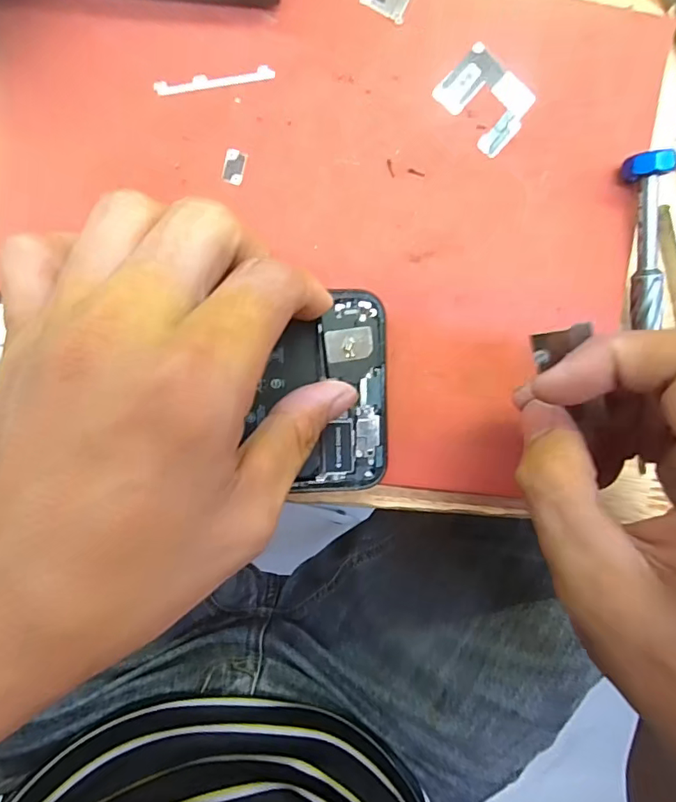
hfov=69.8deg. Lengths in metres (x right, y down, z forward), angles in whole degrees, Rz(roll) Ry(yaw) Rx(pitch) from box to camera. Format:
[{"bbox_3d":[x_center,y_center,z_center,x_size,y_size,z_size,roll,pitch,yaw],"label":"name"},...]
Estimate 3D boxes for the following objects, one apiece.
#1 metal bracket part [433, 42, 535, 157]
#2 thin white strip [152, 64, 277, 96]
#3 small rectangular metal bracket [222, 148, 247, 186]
[{"bbox_3d":[0.057,-0.115,0.184,0.033,0.004,0.027,42,90,-7],"label":"metal bracket part"},{"bbox_3d":[-0.044,-0.116,0.175,0.043,0.004,0.005,-12,98,-4],"label":"thin white strip"},{"bbox_3d":[-0.038,-0.087,0.179,0.008,0.004,0.012,14,93,-6],"label":"small rectangular metal bracket"}]

